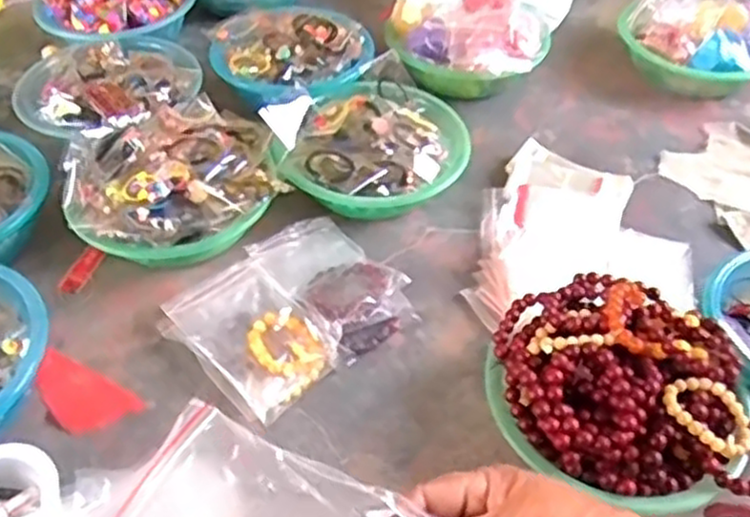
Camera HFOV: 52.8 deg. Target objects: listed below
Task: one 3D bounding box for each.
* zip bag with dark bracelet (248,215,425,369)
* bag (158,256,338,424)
[{"bbox_3d":[-0.048,0.024,0.847,0.108,0.052,0.183,-29,54,-26],"label":"zip bag with dark bracelet"},{"bbox_3d":[-0.130,0.081,0.794,0.119,0.039,0.173,-32,55,-27],"label":"bag"}]

